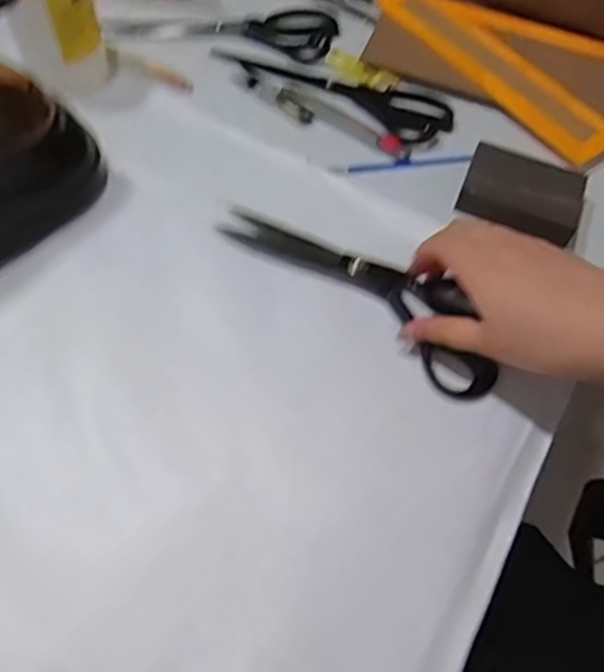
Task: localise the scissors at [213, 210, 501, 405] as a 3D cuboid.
[{"bbox_3d":[0.046,-0.039,0.483,0.237,0.018,0.073,32,63,16],"label":"scissors"}]

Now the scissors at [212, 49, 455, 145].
[{"bbox_3d":[0.033,-0.246,0.619,0.236,0.014,0.067,28,60,12],"label":"scissors"}]

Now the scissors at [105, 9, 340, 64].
[{"bbox_3d":[-0.078,-0.317,0.651,0.225,0.017,0.078,8,58,0],"label":"scissors"}]

